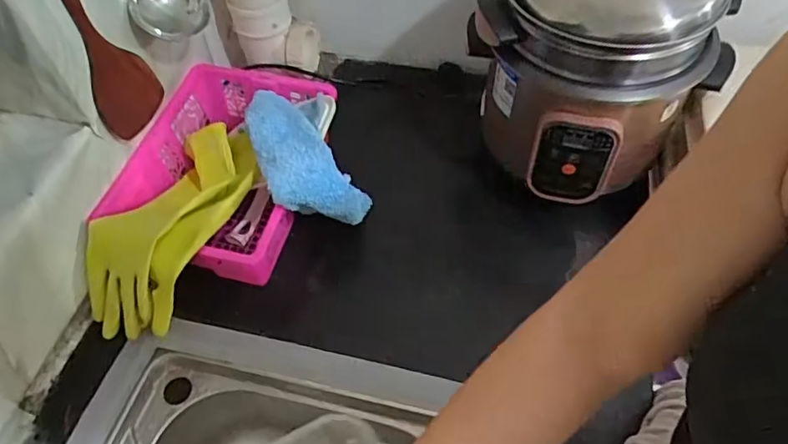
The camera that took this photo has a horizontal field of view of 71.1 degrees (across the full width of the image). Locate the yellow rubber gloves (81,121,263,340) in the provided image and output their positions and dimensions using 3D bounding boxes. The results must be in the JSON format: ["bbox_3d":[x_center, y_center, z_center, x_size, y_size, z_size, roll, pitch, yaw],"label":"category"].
[{"bbox_3d":[-0.245,0.000,0.629,0.124,0.081,0.257,22,57,18],"label":"yellow rubber gloves"}]

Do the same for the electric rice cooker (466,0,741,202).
[{"bbox_3d":[0.220,-0.187,0.599,0.225,0.243,0.193,-25,56,-15],"label":"electric rice cooker"}]

